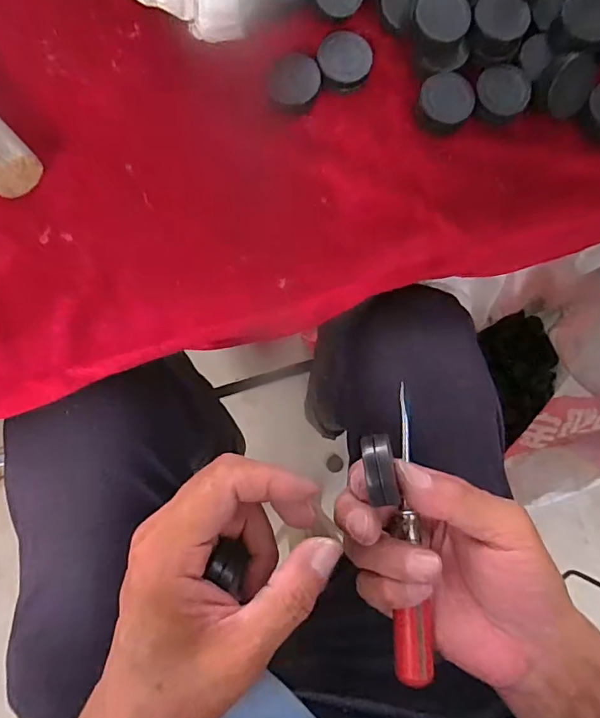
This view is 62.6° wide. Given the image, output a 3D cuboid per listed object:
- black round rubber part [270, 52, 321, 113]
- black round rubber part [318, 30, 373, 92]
[{"bbox_3d":[-0.003,-0.161,0.286,0.028,0.008,0.030,1,82,-4],"label":"black round rubber part"},{"bbox_3d":[0.025,-0.175,0.289,0.032,0.009,0.032,1,82,-4],"label":"black round rubber part"}]

